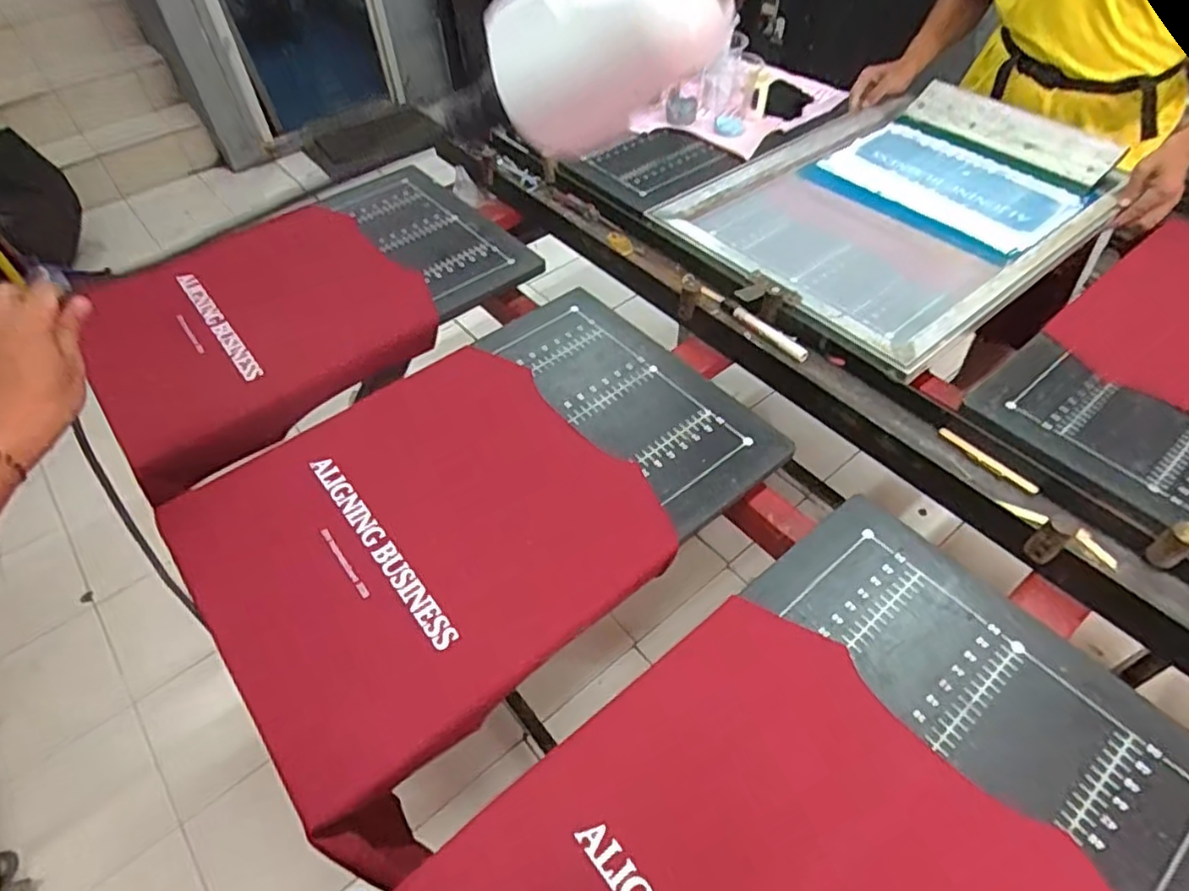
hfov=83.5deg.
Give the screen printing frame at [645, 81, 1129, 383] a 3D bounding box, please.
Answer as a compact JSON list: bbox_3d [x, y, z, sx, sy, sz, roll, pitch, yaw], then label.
[{"bbox_3d":[0.486,-0.388,1.053,0.658,0.057,0.477,-33,57,-24],"label":"screen printing frame"}]

